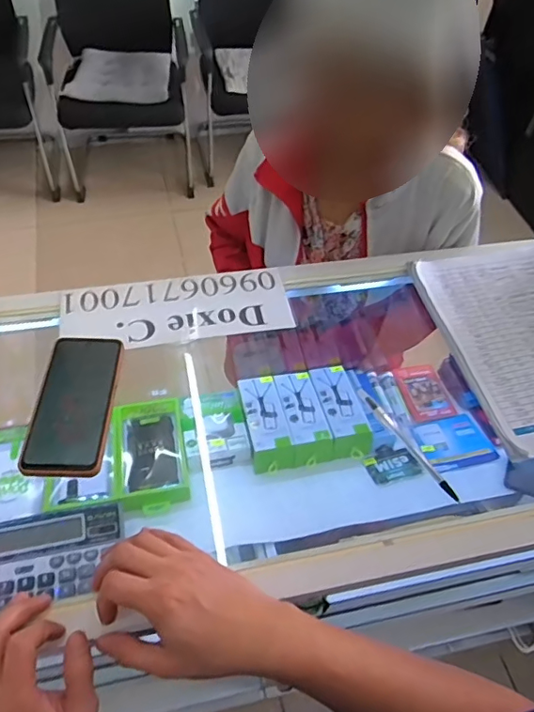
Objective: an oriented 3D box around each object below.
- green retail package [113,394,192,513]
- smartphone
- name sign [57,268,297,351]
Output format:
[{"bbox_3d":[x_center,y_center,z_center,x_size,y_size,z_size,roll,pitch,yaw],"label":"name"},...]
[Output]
[{"bbox_3d":[-0.177,0.144,0.806,0.105,0.022,0.195,-7,46,-12],"label":"green retail package"},{"bbox_3d":[-0.201,0.047,0.555,0.081,0.012,0.166,0,53,-5],"label":"smartphone"},{"bbox_3d":[-0.112,-0.060,0.657,0.272,0.008,0.101,-7,54,-10],"label":"name sign"}]

